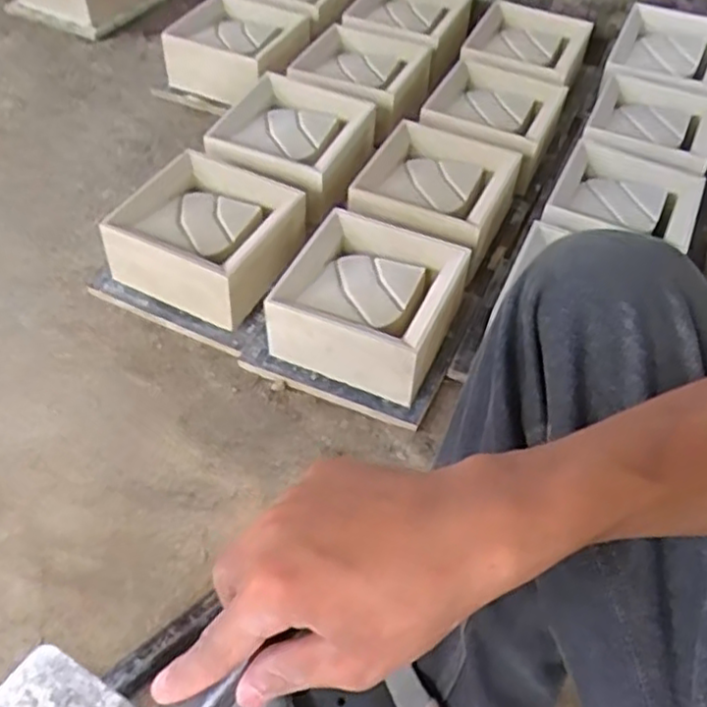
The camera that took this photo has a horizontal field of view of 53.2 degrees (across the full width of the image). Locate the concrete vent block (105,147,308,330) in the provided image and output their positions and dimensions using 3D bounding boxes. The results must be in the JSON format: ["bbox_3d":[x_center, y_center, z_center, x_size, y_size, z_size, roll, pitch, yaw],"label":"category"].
[{"bbox_3d":[-0.201,-0.162,0.998,0.220,0.104,0.210,24,51,12],"label":"concrete vent block"}]

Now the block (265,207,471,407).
[{"bbox_3d":[0.022,-0.069,0.929,0.208,0.098,0.226,24,50,12],"label":"block"}]

